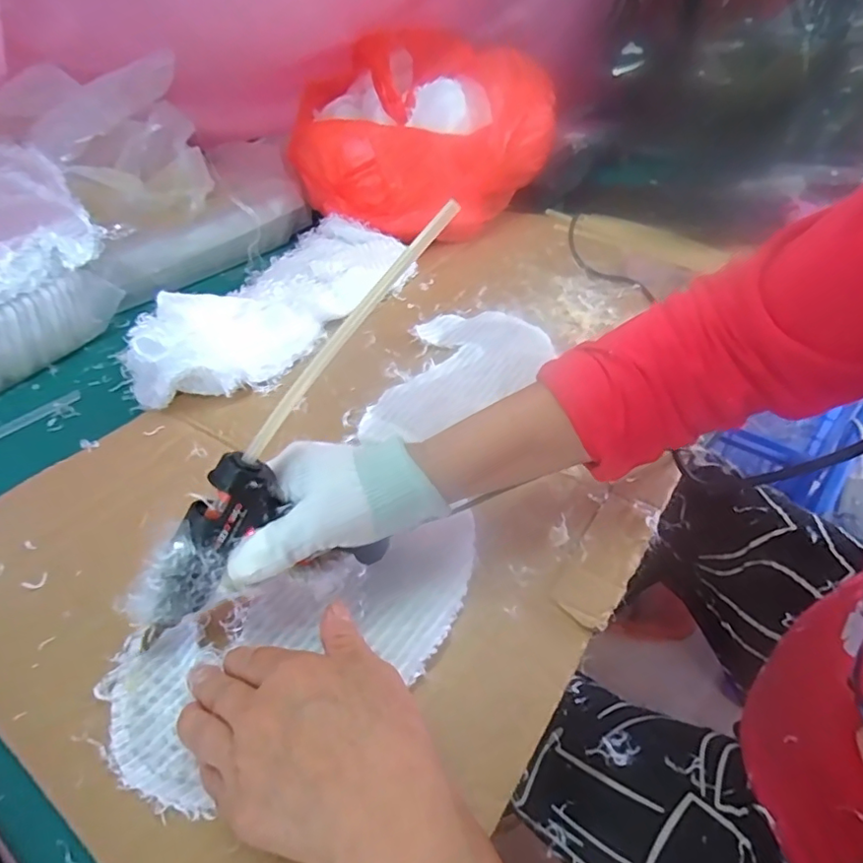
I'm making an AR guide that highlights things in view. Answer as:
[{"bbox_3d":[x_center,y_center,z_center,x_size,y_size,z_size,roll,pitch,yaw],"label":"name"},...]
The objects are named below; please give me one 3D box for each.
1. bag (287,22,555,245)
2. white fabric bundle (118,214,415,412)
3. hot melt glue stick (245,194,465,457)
[{"bbox_3d":[-0.012,-0.426,0.795,0.342,0.188,0.364,26,49,31],"label":"bag"},{"bbox_3d":[-0.167,-0.158,0.593,0.163,0.061,0.373,14,44,20],"label":"white fabric bundle"},{"bbox_3d":[-0.042,-0.049,0.273,0.161,0.010,0.005,-49,48,5],"label":"hot melt glue stick"}]

